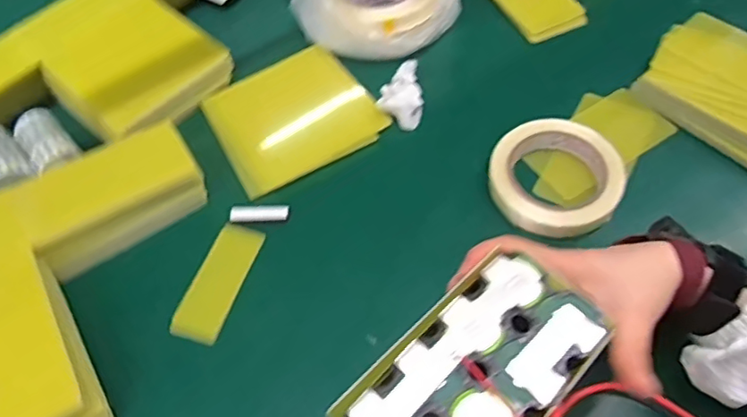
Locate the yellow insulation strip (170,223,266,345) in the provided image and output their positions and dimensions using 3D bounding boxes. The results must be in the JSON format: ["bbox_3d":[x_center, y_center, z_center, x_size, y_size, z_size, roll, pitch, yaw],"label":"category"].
[{"bbox_3d":[-0.134,0.062,0.494,0.044,0.004,0.107,14,60,14],"label":"yellow insulation strip"}]

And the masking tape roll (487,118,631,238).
[{"bbox_3d":[0.163,-0.026,0.515,0.111,0.038,0.108,-2,59,3],"label":"masking tape roll"}]

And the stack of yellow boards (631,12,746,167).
[{"bbox_3d":[0.343,-0.117,0.549,0.123,0.033,0.147,-39,62,-19],"label":"stack of yellow boards"}]

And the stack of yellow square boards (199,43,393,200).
[{"bbox_3d":[-0.081,-0.099,0.575,0.154,0.005,0.146,-27,59,-12],"label":"stack of yellow square boards"}]

